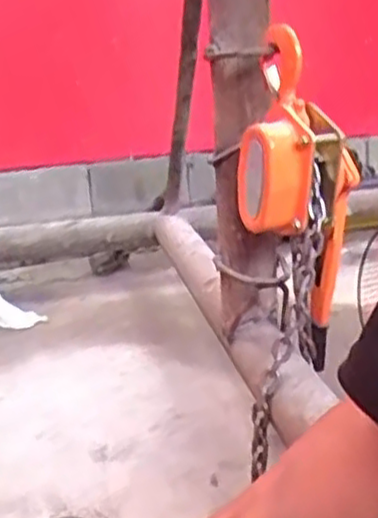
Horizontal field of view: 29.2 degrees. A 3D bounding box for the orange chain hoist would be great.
[{"bbox_3d":[0.189,-0.085,1.257,0.188,0.549,0.149,1,17,14],"label":"orange chain hoist"}]

